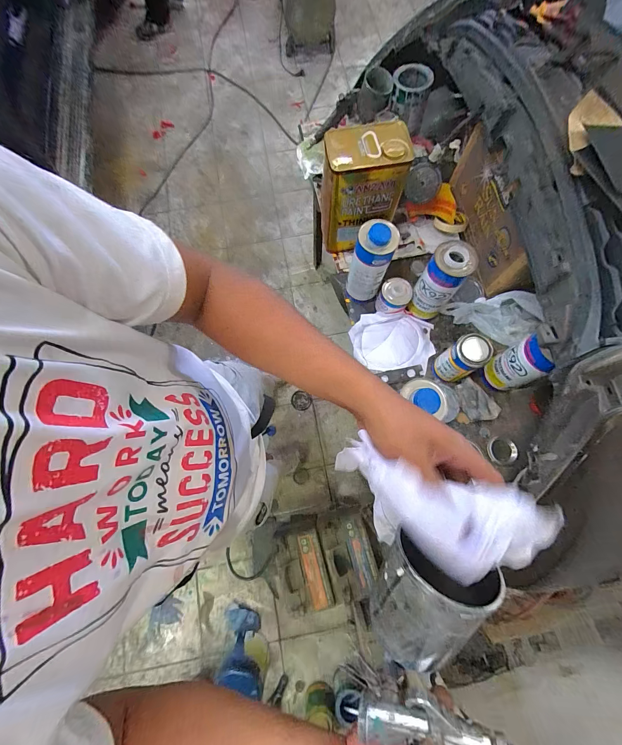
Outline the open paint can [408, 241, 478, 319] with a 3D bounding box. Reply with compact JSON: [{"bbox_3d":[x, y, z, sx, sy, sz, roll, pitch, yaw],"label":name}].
[{"bbox_3d":[0.282,-0.198,0.669,0.078,0.182,0.077,0,75,1],"label":"open paint can"}]

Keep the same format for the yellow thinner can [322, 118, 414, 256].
[{"bbox_3d":[0.113,-0.418,0.707,0.165,0.240,0.112,-9,75,-2],"label":"yellow thinner can"}]

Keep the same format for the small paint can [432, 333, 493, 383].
[{"bbox_3d":[0.328,-0.027,0.665,0.069,0.138,0.067,0,75,1],"label":"small paint can"}]

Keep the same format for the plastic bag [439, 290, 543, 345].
[{"bbox_3d":[0.451,-0.148,0.735,0.216,0.065,0.108,24,77,7],"label":"plastic bag"}]

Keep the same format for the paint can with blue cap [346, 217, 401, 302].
[{"bbox_3d":[0.133,-0.240,0.692,0.077,0.221,0.074,0,75,1],"label":"paint can with blue cap"}]

